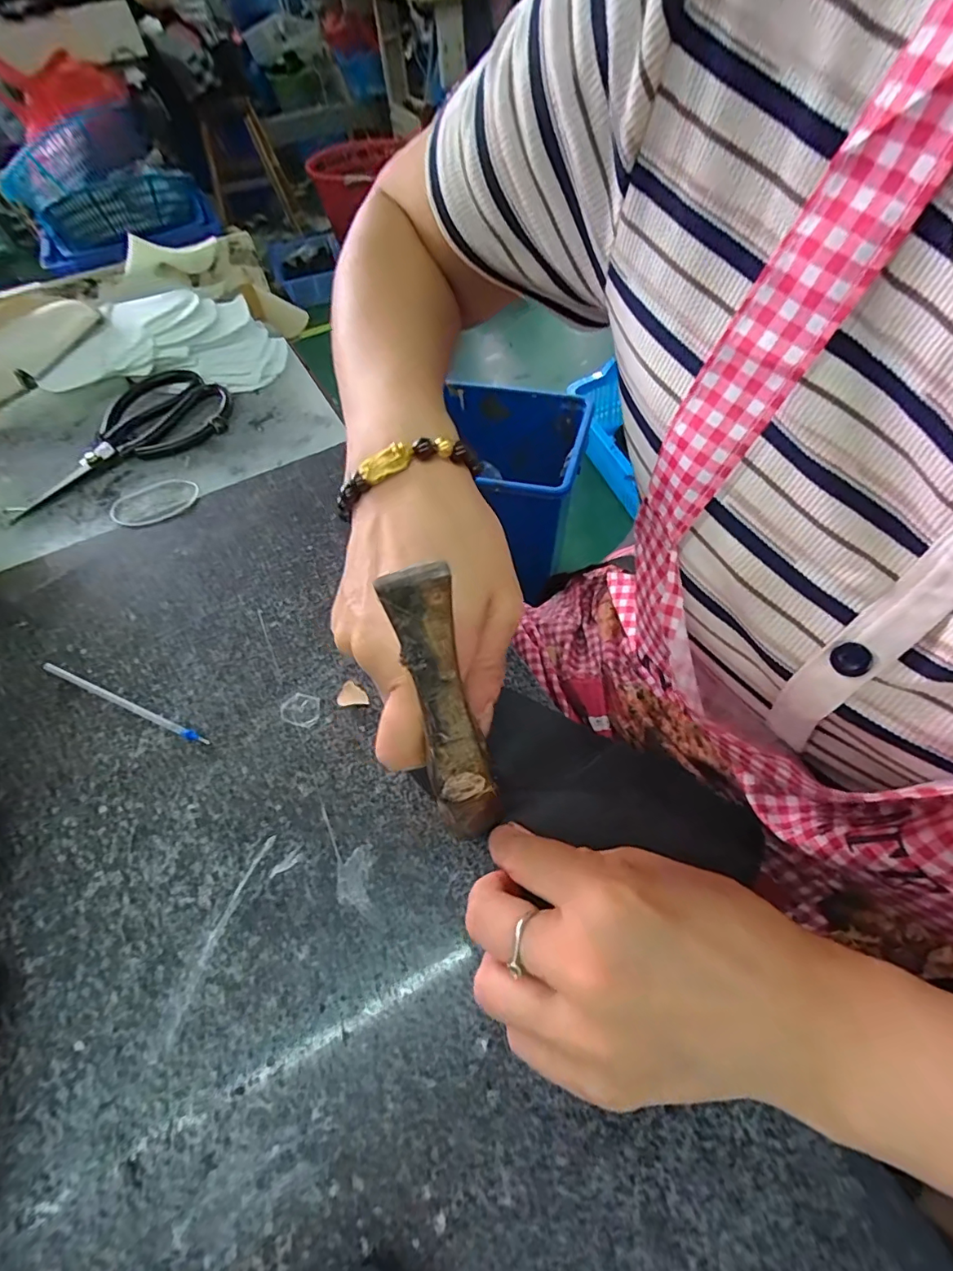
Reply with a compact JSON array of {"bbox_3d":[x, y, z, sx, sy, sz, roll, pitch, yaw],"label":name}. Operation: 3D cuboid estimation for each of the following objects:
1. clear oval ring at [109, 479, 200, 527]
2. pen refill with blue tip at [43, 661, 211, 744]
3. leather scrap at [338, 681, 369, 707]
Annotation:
[{"bbox_3d":[-0.247,-0.103,0.395,0.064,0.004,0.051,-30,58,-17],"label":"clear oval ring"},{"bbox_3d":[-0.203,0.038,0.293,0.124,0.004,0.006,19,60,15],"label":"pen refill with blue tip"},{"bbox_3d":[-0.070,0.034,0.285,0.019,0.004,0.014,35,57,24],"label":"leather scrap"}]

